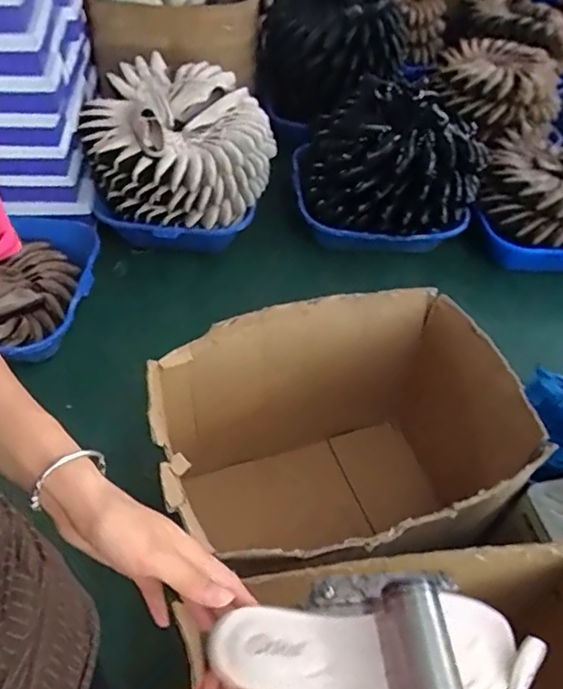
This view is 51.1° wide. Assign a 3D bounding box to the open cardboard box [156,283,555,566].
[{"bbox_3d":[0.107,0.250,1.249,0.666,0.514,0.511,-13,52,-15],"label":"open cardboard box"}]

